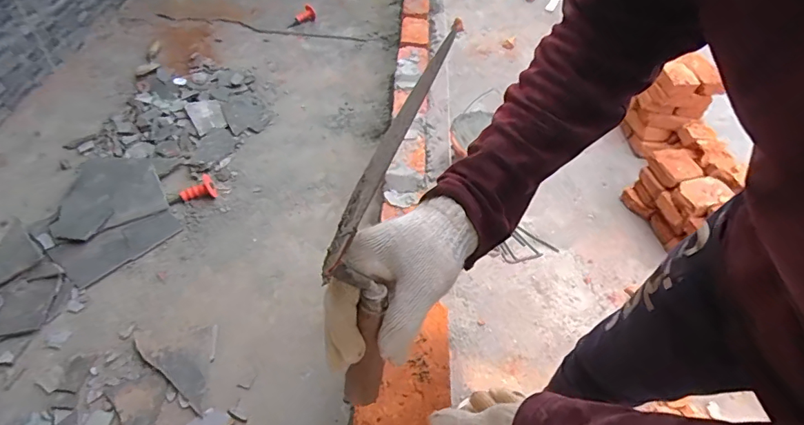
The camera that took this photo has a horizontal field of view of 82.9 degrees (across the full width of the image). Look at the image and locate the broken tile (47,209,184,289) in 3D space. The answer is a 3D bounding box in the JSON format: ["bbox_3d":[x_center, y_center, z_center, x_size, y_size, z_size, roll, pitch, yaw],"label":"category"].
[{"bbox_3d":[-0.792,0.075,1.277,0.157,0.020,0.297,37,55,24],"label":"broken tile"}]

